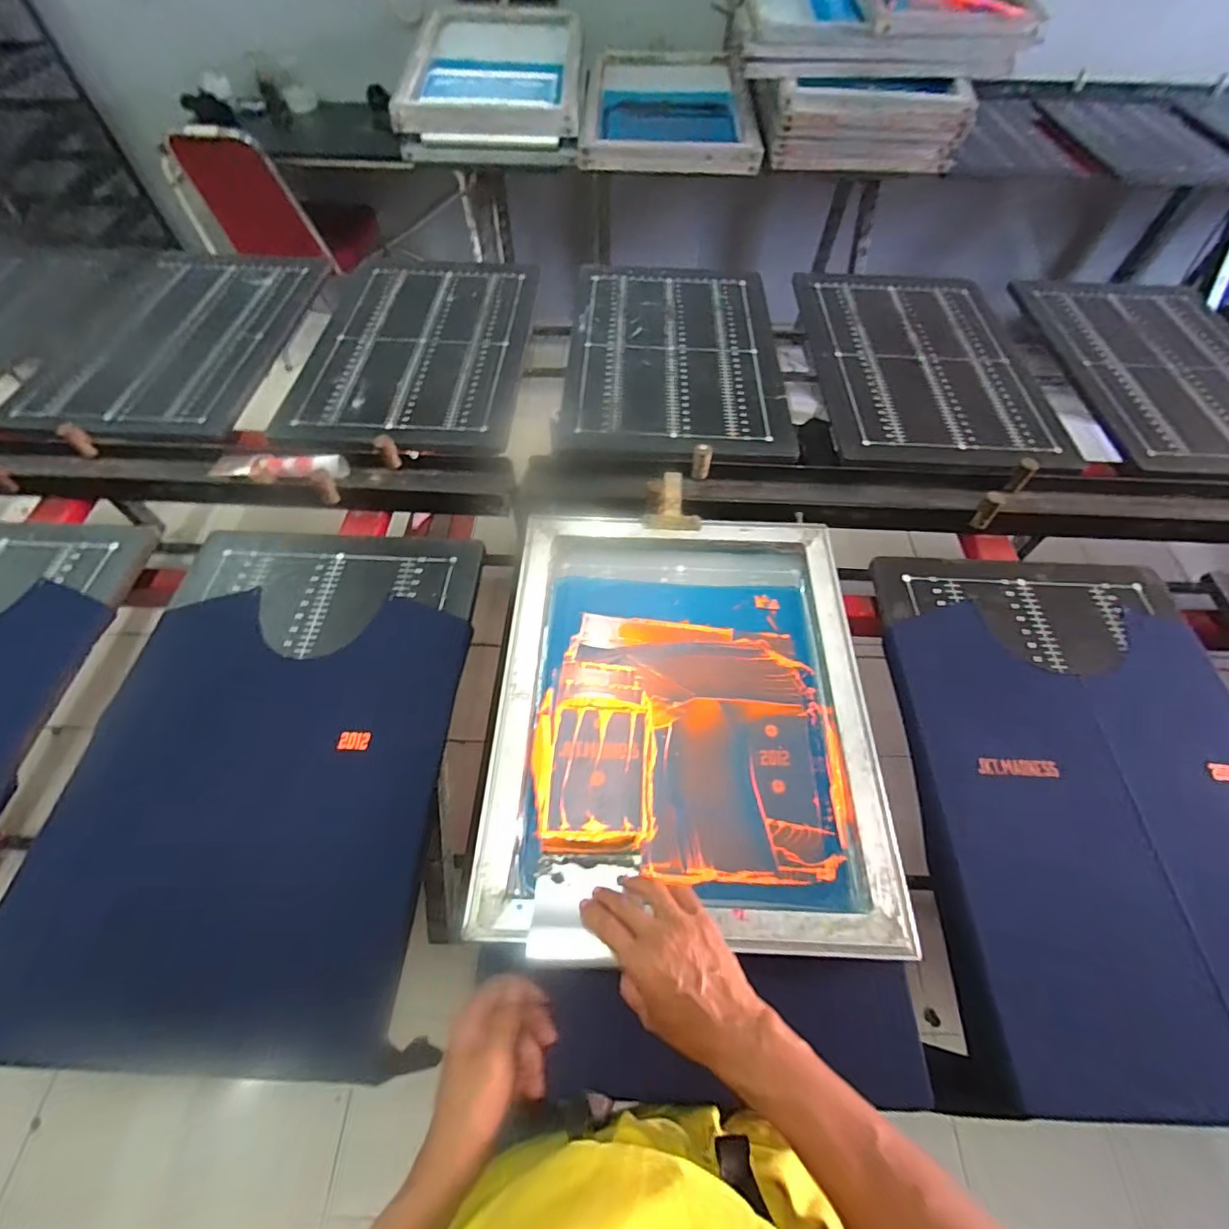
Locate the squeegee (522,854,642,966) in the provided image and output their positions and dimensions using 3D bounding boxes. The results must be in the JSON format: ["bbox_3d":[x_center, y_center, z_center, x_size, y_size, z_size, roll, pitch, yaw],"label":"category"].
[{"bbox_3d":[-0.027,0.263,0.487,0.094,0.010,0.100,1,33,2],"label":"squeegee"}]

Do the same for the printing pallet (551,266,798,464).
[{"bbox_3d":[0.110,-0.503,1.021,0.395,0.027,0.616,3,60,1],"label":"printing pallet"}]

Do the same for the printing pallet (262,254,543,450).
[{"bbox_3d":[-0.372,-0.514,1.027,0.401,0.019,0.598,3,60,1],"label":"printing pallet"}]

